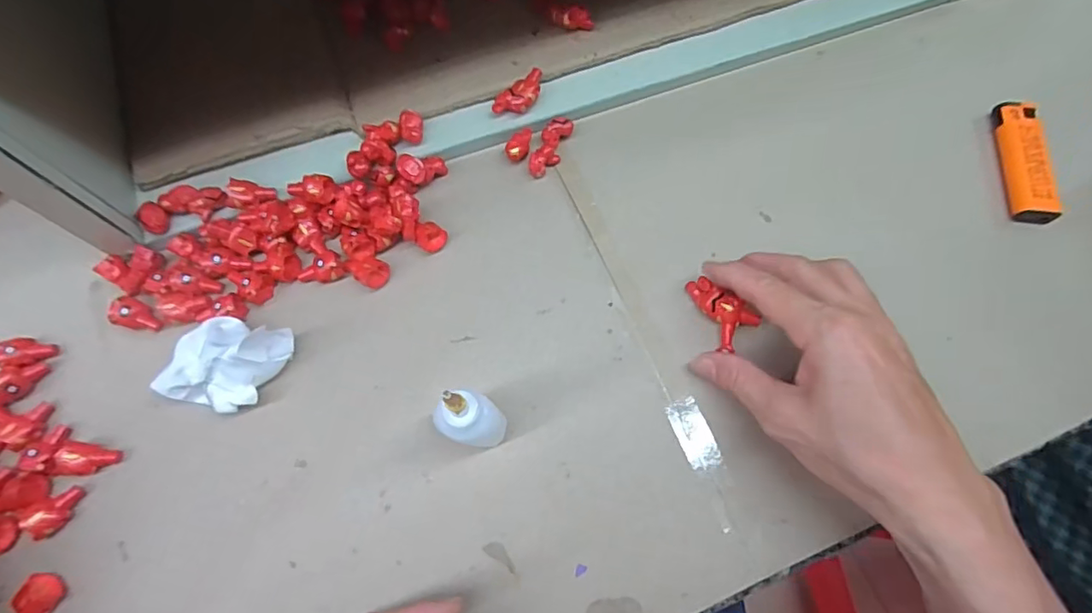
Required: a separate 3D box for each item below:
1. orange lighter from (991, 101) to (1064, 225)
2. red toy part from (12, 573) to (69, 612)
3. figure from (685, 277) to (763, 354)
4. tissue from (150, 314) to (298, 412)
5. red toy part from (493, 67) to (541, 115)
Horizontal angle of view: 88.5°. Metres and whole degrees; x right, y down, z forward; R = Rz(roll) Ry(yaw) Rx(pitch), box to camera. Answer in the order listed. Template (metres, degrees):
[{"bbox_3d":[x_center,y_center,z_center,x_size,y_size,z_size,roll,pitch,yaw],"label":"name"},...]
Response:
[{"bbox_3d":[0.294,-0.090,0.345,0.021,0.016,0.082,6,71,2],"label":"orange lighter"},{"bbox_3d":[-0.240,0.141,0.262,0.015,0.014,0.028,27,73,9],"label":"red toy part"},{"bbox_3d":[0.093,0.004,0.307,0.041,0.013,0.024,39,75,13],"label":"figure"},{"bbox_3d":[-0.167,0.029,0.291,0.048,0.036,0.054,21,72,7],"label":"tissue"},{"bbox_3d":[-0.014,-0.131,0.349,0.016,0.012,0.038,43,76,14],"label":"red toy part"}]

